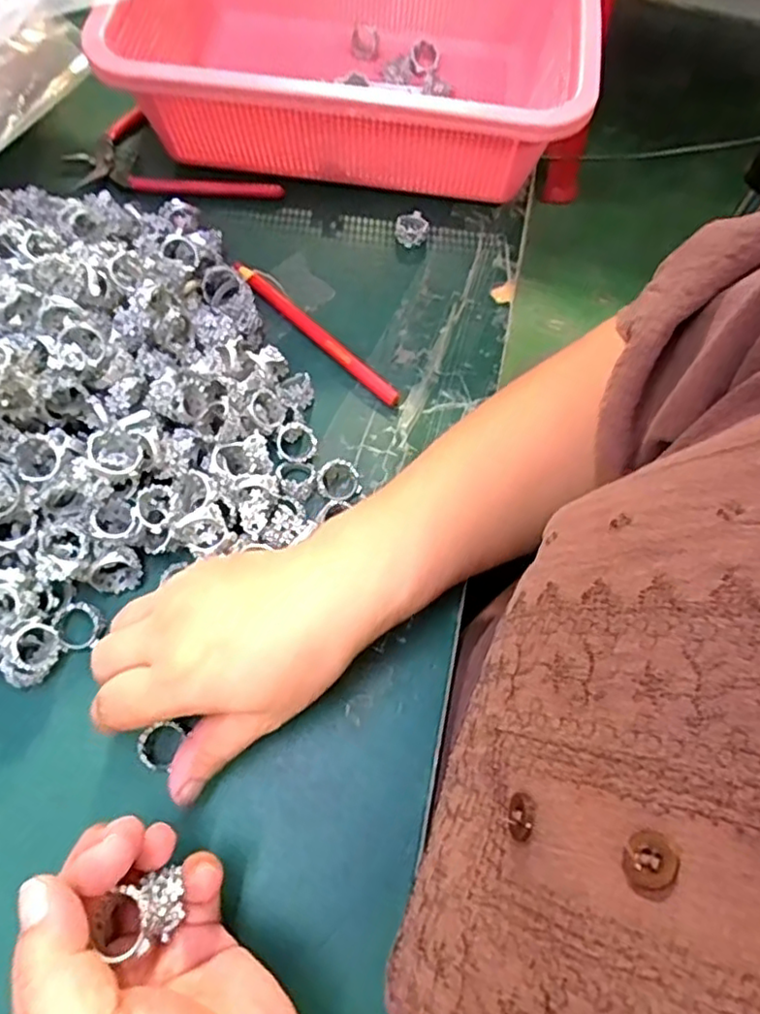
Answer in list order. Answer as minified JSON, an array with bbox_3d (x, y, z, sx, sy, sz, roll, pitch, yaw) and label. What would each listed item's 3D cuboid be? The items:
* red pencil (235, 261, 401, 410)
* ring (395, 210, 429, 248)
[{"bbox_3d":[-0.042,-0.109,0.398,0.140,0.009,0.010,41,71,14],"label":"red pencil"},{"bbox_3d":[0.022,-0.187,0.435,0.022,0.009,0.021,1,66,-2],"label":"ring"}]

